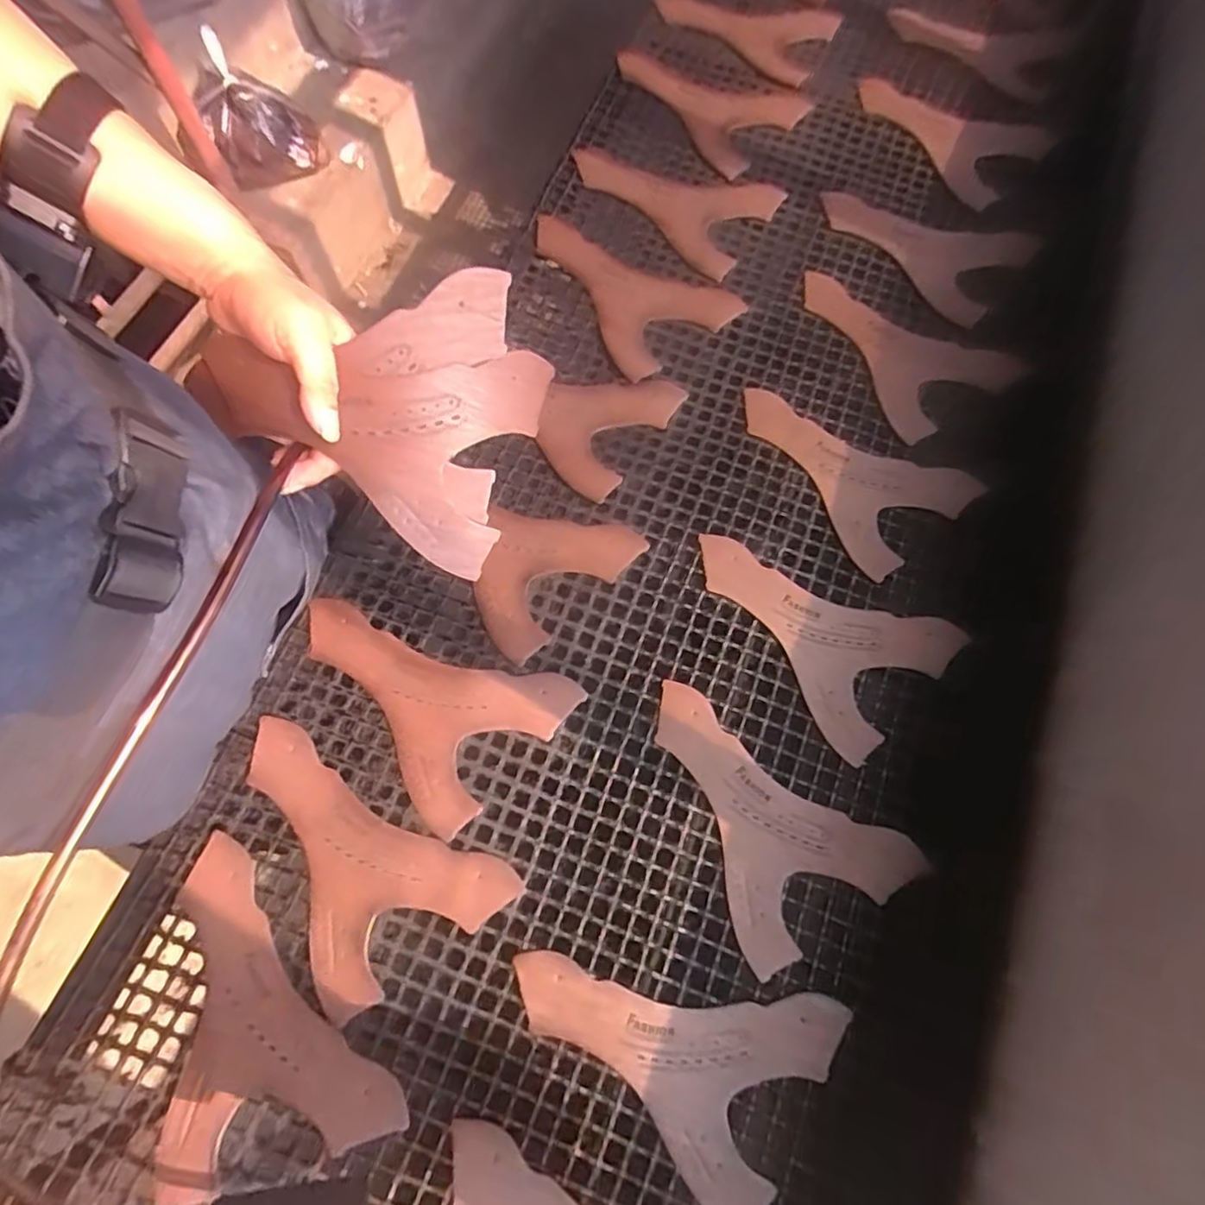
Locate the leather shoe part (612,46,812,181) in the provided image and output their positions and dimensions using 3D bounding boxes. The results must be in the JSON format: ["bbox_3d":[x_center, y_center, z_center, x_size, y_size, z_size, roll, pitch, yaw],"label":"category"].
[{"bbox_3d":[0.130,-0.613,0.795,0.199,0.020,0.172,40,71,6],"label":"leather shoe part"}]

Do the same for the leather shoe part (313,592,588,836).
[{"bbox_3d":[-0.143,0.061,0.547,0.210,0.006,0.149,43,75,10],"label":"leather shoe part"}]

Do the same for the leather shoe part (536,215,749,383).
[{"bbox_3d":[0.024,-0.339,0.692,0.152,0.011,0.208,-38,78,-18],"label":"leather shoe part"}]

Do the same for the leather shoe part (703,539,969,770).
[{"bbox_3d":[0.188,0.008,0.575,0.150,0.011,0.215,-41,77,-15],"label":"leather shoe part"}]

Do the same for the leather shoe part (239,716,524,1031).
[{"bbox_3d":[-0.183,0.173,0.508,0.146,0.005,0.213,-32,76,-13],"label":"leather shoe part"}]

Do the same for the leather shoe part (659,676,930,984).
[{"bbox_3d":[0.130,0.152,0.525,0.147,0.008,0.211,-27,73,-12],"label":"leather shoe part"}]

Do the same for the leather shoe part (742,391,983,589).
[{"bbox_3d":[0.234,-0.138,0.637,0.140,0.006,0.213,-37,76,-14],"label":"leather shoe part"}]

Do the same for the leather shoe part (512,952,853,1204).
[{"bbox_3d":[0.048,0.303,0.473,0.215,0.005,0.146,33,72,9],"label":"leather shoe part"}]

